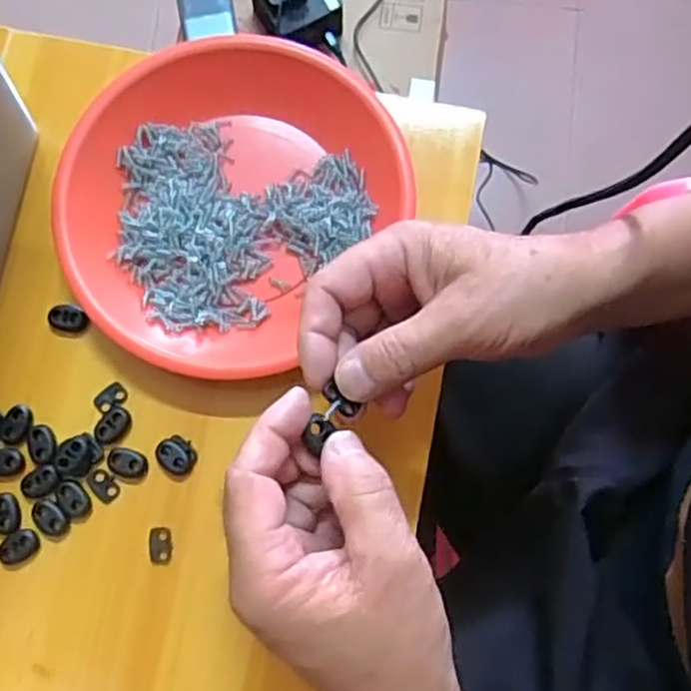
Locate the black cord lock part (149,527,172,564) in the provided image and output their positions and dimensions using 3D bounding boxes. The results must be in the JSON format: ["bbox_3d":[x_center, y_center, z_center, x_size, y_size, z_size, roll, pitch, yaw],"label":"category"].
[{"bbox_3d":[-0.099,0.107,0.368,0.013,0.004,0.019,-8,79,-1],"label":"black cord lock part"}]

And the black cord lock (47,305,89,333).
[{"bbox_3d":[-0.157,-0.016,0.390,0.022,0.005,0.015,11,79,3],"label":"black cord lock"}]

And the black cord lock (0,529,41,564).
[{"bbox_3d":[-0.174,0.107,0.367,0.022,0.004,0.015,-25,79,-4],"label":"black cord lock"}]

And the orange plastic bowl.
[{"bbox_3d":[-0.070,-0.084,0.393,0.168,0.030,0.193,36,81,7],"label":"orange plastic bowl"}]

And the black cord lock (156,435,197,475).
[{"bbox_3d":[-0.092,0.059,0.376,0.021,0.005,0.018,24,80,5],"label":"black cord lock"}]

